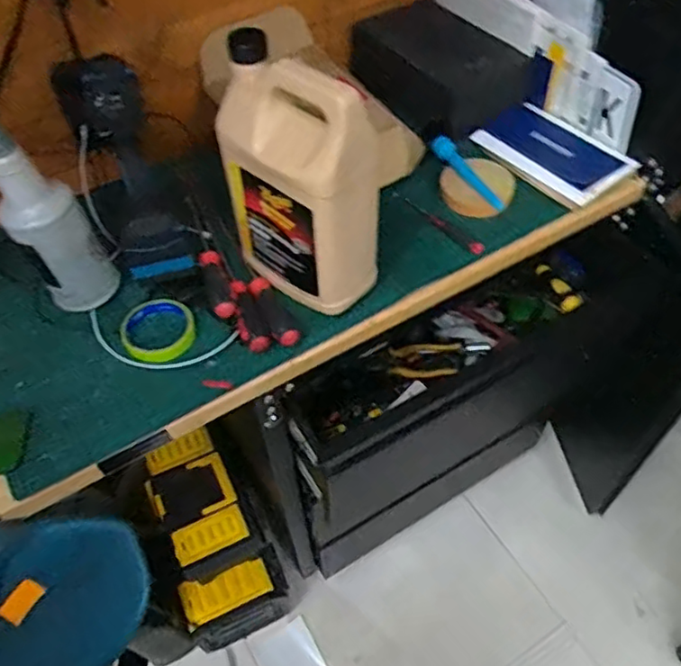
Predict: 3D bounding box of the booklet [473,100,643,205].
[{"bbox_3d":[0.313,-0.273,0.938,0.149,0.022,0.215,-37,64,-27],"label":"booklet"}]

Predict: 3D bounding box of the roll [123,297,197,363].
[{"bbox_3d":[-0.230,-0.007,0.790,0.087,0.027,0.101,-20,54,-13],"label":"roll"}]

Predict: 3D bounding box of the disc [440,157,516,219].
[{"bbox_3d":[0.198,-0.210,0.903,0.101,0.010,0.091,-20,76,-2],"label":"disc"}]

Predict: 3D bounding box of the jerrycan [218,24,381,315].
[{"bbox_3d":[-0.043,-0.166,0.698,0.151,0.276,0.095,33,60,25],"label":"jerrycan"}]

